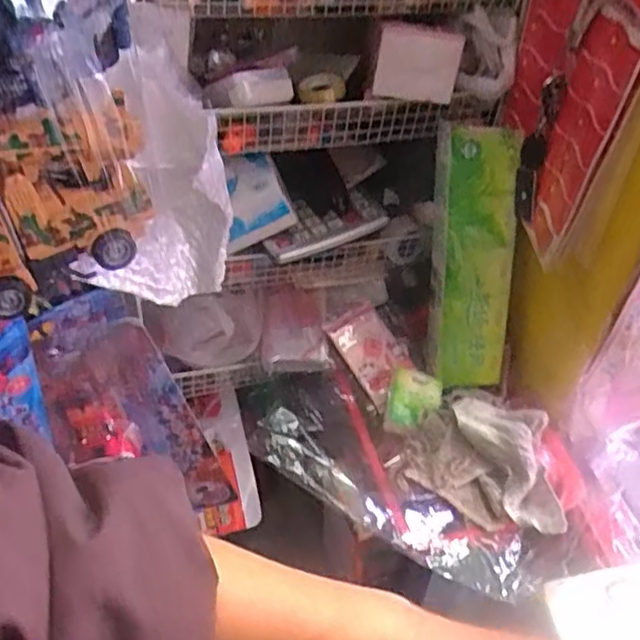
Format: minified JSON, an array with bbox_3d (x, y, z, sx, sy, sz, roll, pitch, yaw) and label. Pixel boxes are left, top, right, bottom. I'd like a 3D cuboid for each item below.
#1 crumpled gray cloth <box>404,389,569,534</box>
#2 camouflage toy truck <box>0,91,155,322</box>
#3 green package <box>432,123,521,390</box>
[{"bbox_3d":[0.170,0.130,0.622,0.152,0.053,0.124,31,55,22],"label":"crumpled gray cloth"},{"bbox_3d":[-0.180,-0.076,0.415,0.150,0.102,0.053,-27,55,-23],"label":"camouflage toy truck"},{"bbox_3d":[0.162,-0.059,0.675,0.078,0.272,0.029,2,21,6],"label":"green package"}]

